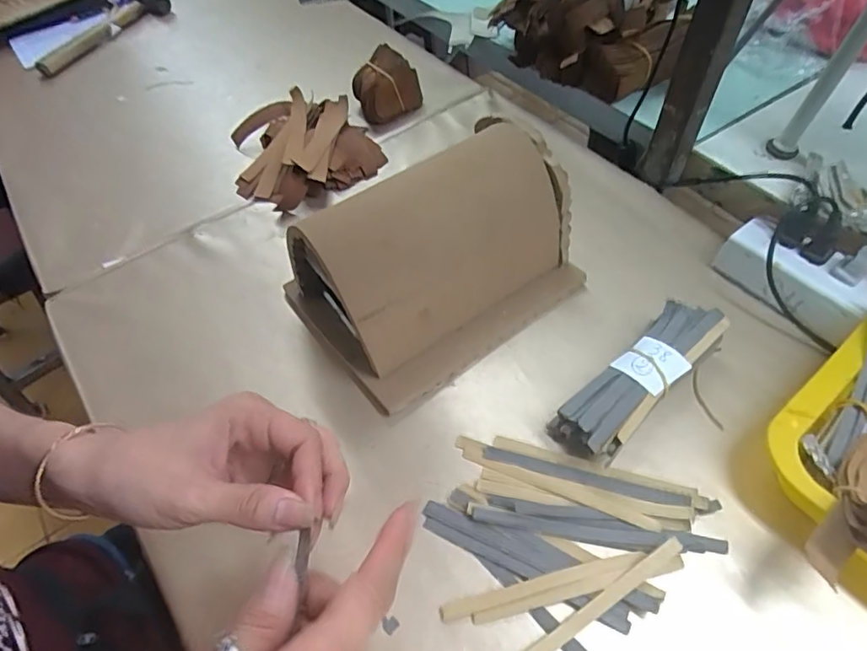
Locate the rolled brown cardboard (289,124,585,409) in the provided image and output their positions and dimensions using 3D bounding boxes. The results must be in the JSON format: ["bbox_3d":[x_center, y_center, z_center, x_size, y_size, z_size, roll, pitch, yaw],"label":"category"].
[{"bbox_3d":[0.003,-0.056,0.422,0.212,0.112,0.142,-30,57,-16],"label":"rolled brown cardboard"}]

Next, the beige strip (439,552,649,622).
[{"bbox_3d":[0.065,0.155,0.322,0.125,0.007,0.010,-13,54,-5],"label":"beige strip"}]

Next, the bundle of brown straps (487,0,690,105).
[{"bbox_3d":[0.188,-0.326,0.582,0.160,0.090,0.184,-32,59,-19],"label":"bundle of brown straps"}]

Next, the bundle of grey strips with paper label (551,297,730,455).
[{"bbox_3d":[0.148,0.039,0.386,0.142,0.039,0.044,-36,59,-20],"label":"bundle of grey strips with paper label"}]

